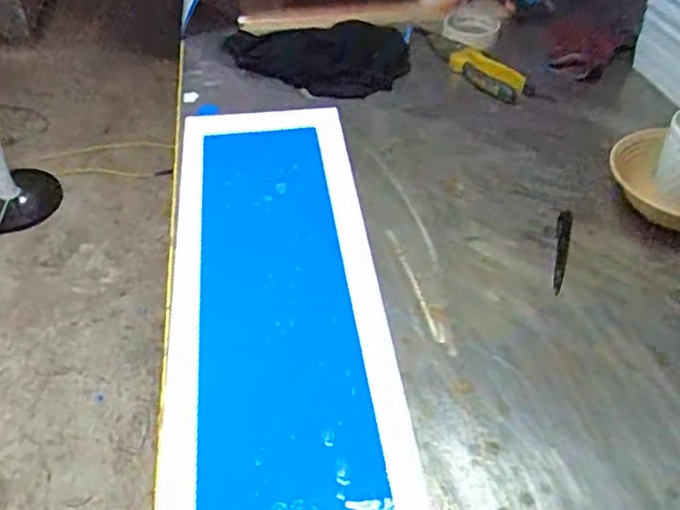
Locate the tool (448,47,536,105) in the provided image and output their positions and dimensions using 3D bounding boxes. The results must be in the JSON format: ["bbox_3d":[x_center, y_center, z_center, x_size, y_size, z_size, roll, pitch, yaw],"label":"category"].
[{"bbox_3d":[0.212,-0.257,0.952,0.059,0.032,0.119,-28,50,-27],"label":"tool"}]

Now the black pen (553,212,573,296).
[{"bbox_3d":[0.230,-0.008,0.692,0.014,0.010,0.139,14,45,14],"label":"black pen"}]

